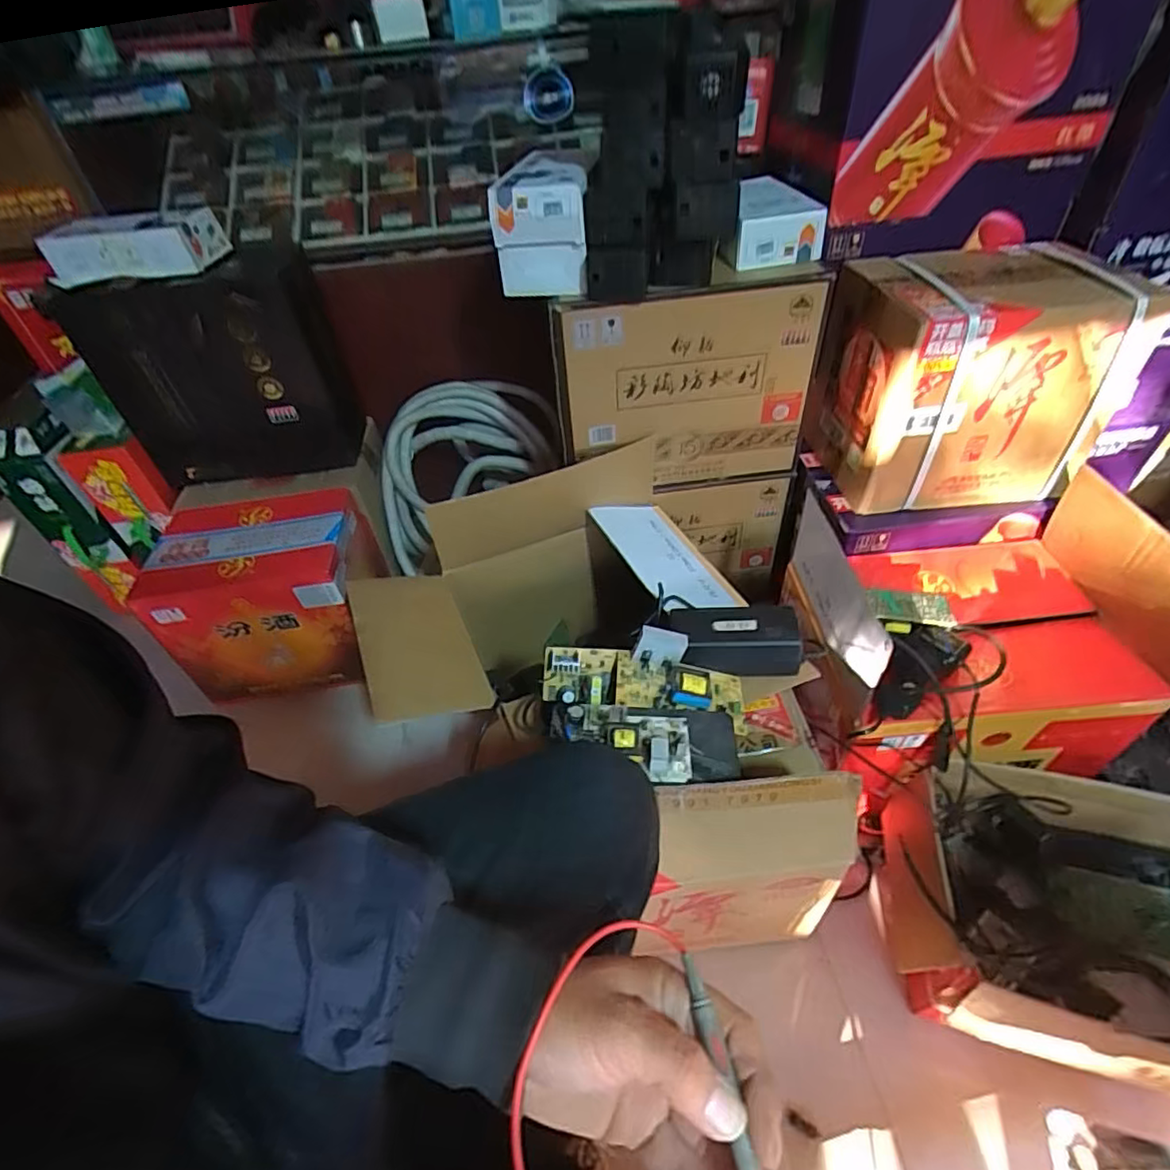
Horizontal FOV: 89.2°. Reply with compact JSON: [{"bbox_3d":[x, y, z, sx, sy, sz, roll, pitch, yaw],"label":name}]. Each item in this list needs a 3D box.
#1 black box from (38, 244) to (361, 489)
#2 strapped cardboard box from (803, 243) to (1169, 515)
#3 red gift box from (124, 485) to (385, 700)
[{"bbox_3d":[-0.627,-0.379,1.074,0.385,0.358,0.180,-6,45,0],"label":"black box"},{"bbox_3d":[0.538,-0.295,0.866,0.345,0.286,0.215,-4,45,2],"label":"strapped cardboard box"},{"bbox_3d":[-0.559,0.015,1.094,0.305,0.265,0.245,-10,45,-4],"label":"red gift box"}]

